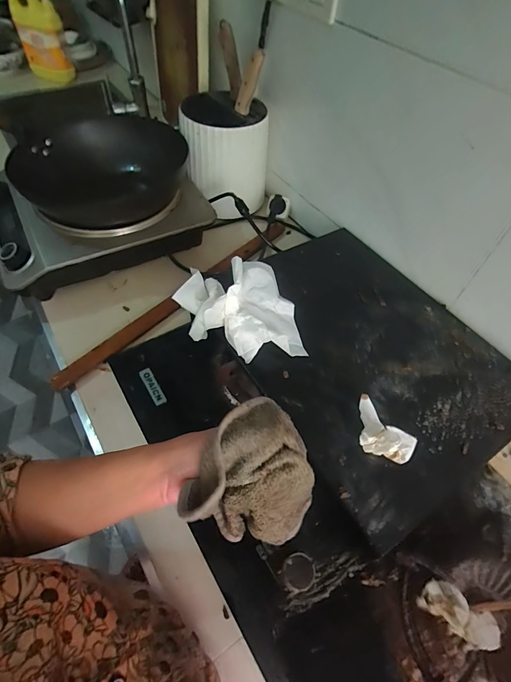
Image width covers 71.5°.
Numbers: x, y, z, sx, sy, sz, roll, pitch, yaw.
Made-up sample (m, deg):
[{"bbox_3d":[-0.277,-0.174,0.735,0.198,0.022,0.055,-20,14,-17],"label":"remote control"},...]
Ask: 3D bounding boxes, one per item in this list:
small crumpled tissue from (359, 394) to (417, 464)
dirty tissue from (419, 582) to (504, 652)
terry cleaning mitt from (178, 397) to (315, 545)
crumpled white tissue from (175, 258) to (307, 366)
[{"bbox_3d":[0.151,0.108,0.424,0.084,0.048,0.054,38,60,21],"label":"small crumpled tissue"},{"bbox_3d":[0.190,0.258,0.332,0.034,0.028,0.062,-27,24,-27],"label":"dirty tissue"},{"bbox_3d":[-0.002,0.134,0.323,0.113,0.119,0.095,-36,64,-26],"label":"terry cleaning mitt"},{"bbox_3d":[-0.017,-0.039,0.513,0.162,0.059,0.165,-19,58,-17],"label":"crumpled white tissue"}]

